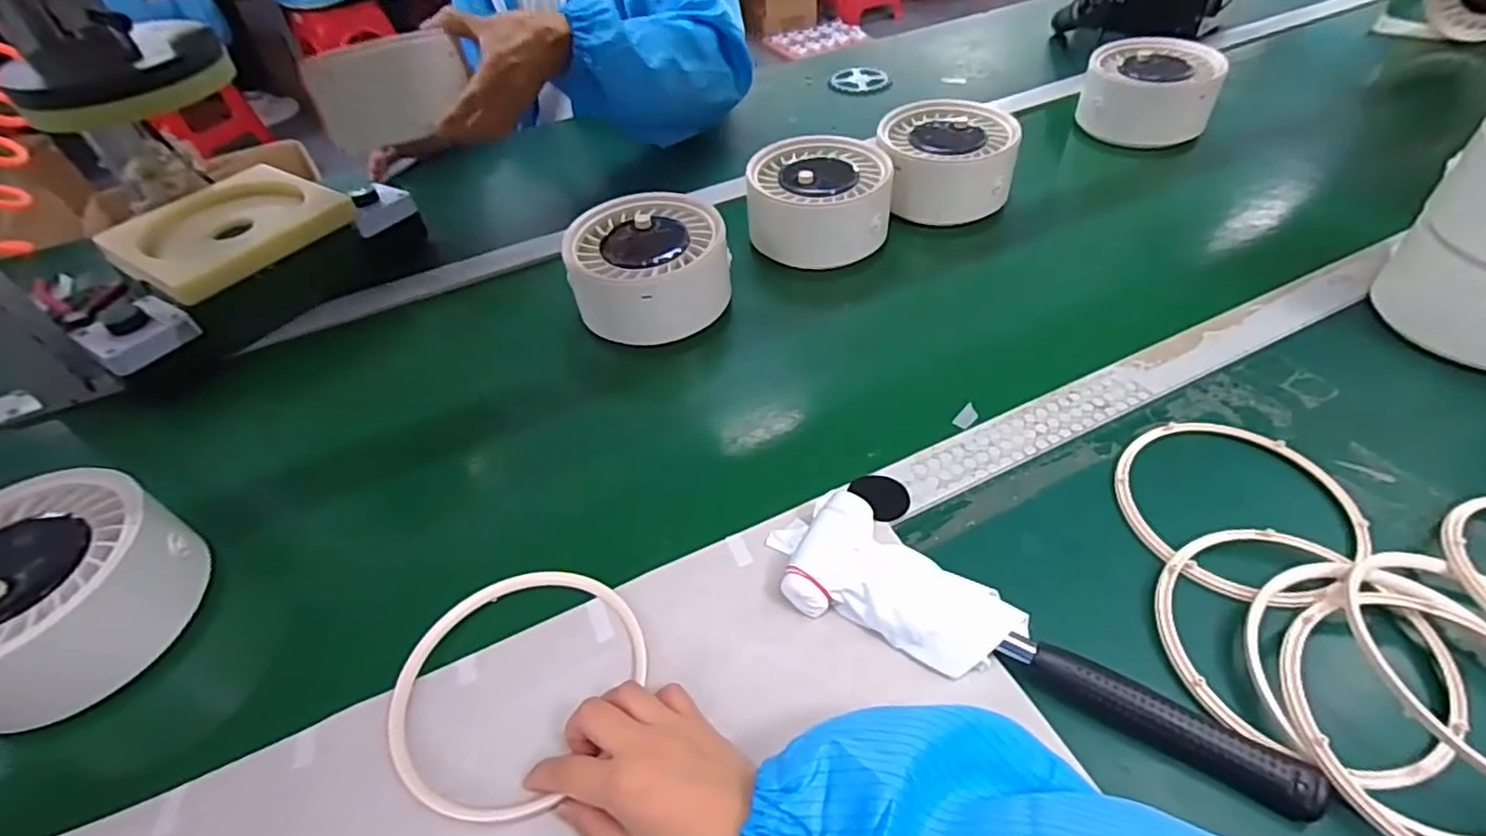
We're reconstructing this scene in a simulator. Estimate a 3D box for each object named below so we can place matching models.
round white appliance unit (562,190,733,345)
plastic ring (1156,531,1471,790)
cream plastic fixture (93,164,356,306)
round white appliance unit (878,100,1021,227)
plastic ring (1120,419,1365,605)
[{"bbox_3d":[-0.084,-0.140,0.596,0.143,0.060,0.154,-14,48,-8],"label":"round white appliance unit"},{"bbox_3d":[0.298,0.118,0.351,0.139,0.010,0.135,-2,47,3],"label":"plastic ring"},{"bbox_3d":[-0.489,-0.184,0.630,0.192,0.030,0.171,24,54,25],"label":"cream plastic fixture"},{"bbox_3d":[0.210,-0.263,0.696,0.127,0.084,0.128,-2,47,3],"label":"round white appliance unit"},{"bbox_3d":[0.310,0.051,0.416,0.135,0.017,0.142,-2,47,3],"label":"plastic ring"}]

